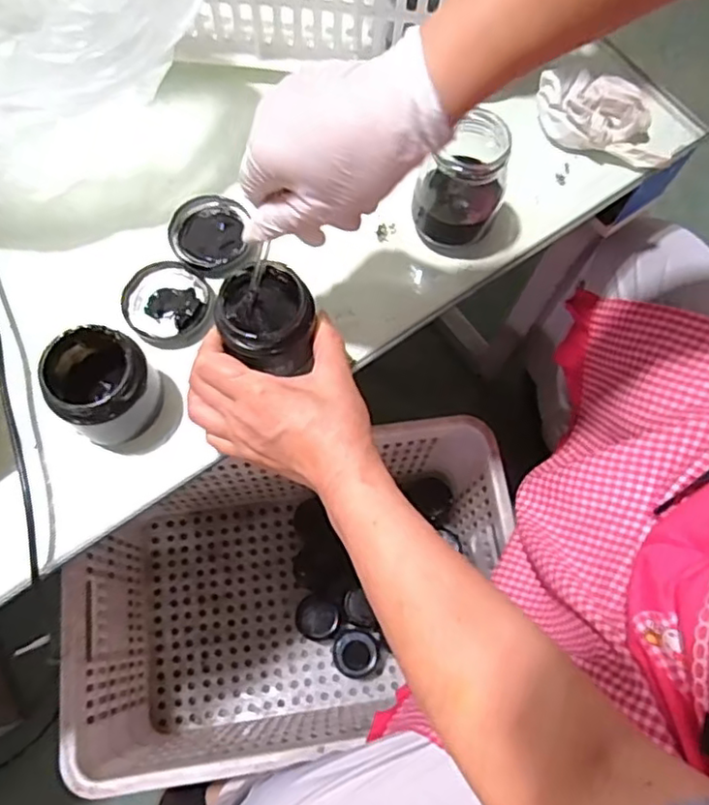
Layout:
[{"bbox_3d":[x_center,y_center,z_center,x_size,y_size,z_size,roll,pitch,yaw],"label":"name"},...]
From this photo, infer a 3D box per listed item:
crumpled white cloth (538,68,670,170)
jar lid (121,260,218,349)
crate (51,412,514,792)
[{"bbox_3d":[0.207,-0.237,0.532,0.098,0.036,0.076,-2,70,-2],"label":"crumpled white cloth"},{"bbox_3d":[-0.140,-0.074,0.483,0.065,0.009,0.067,1,70,-2],"label":"jar lid"},{"bbox_3d":[-0.075,0.254,0.868,0.535,0.294,0.364,-11,70,-6],"label":"crate"}]

